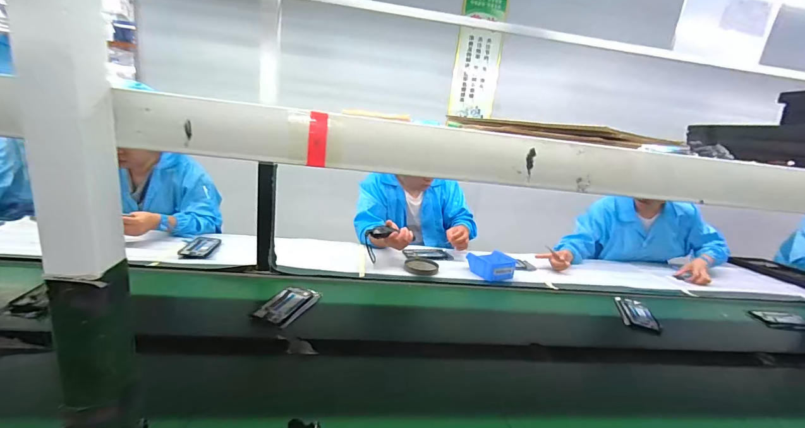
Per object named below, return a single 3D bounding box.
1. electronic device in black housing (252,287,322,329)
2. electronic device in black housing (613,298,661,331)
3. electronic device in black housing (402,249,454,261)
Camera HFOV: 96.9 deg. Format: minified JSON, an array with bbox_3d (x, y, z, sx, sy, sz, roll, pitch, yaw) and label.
[{"bbox_3d":[-0.281,0.222,0.884,0.097,0.013,0.164,11,16,17],"label":"electronic device in black housing"},{"bbox_3d":[0.699,0.295,1.073,0.098,0.015,0.173,11,16,15],"label":"electronic device in black housing"},{"bbox_3d":[0.091,0.151,1.336,0.176,0.013,0.109,2,16,-17],"label":"electronic device in black housing"}]

